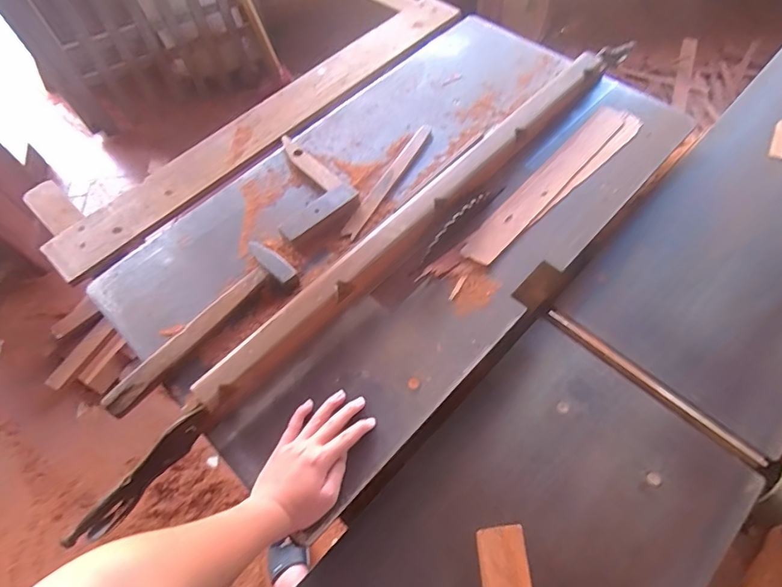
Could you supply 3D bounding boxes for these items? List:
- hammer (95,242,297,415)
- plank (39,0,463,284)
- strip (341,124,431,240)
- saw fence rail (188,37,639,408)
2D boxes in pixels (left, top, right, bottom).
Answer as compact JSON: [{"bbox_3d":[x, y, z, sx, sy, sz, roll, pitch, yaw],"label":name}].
[{"bbox_3d":[-0.262,0.039,0.648,0.284,0.035,0.091,-42,66,-17],"label":"hammer"},{"bbox_3d":[-0.196,-0.324,0.866,0.112,0.024,0.875,40,71,22],"label":"plank"},{"bbox_3d":[-0.001,-0.183,0.765,0.026,0.009,0.254,25,66,17],"label":"strip"},{"bbox_3d":[0.071,-0.136,0.716,0.053,0.044,0.864,39,69,23],"label":"saw fence rail"}]

